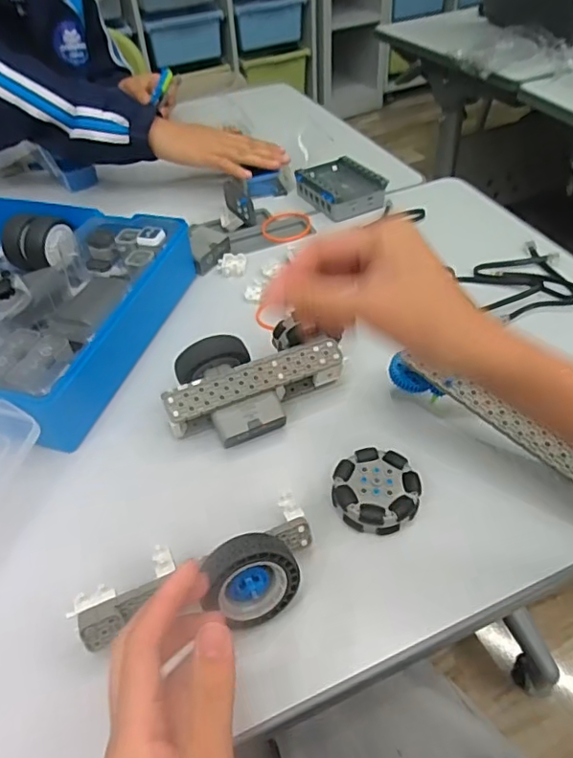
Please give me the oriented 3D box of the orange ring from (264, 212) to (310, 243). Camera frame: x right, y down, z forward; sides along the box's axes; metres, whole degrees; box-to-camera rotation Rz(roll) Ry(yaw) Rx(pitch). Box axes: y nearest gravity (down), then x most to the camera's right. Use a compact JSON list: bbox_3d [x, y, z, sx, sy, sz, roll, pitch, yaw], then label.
[{"bbox_3d":[0.000,-0.186,0.685,0.060,0.006,0.067,-14,47,-10],"label":"orange ring"}]

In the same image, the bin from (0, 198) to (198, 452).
[{"bbox_3d":[-0.305,-0.086,0.550,0.353,0.068,0.264,11,48,14],"label":"bin"}]

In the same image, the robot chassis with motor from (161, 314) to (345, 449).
[{"bbox_3d":[-0.026,0.002,0.469,0.159,0.057,0.083,-21,48,-17],"label":"robot chassis with motor"}]

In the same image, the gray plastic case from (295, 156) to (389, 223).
[{"bbox_3d":[0.070,-0.246,0.714,0.082,0.031,0.109,-20,48,-15],"label":"gray plastic case"}]

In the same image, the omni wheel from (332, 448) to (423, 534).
[{"bbox_3d":[0.065,0.084,0.409,0.060,0.029,0.058,-2,46,2],"label":"omni wheel"}]

